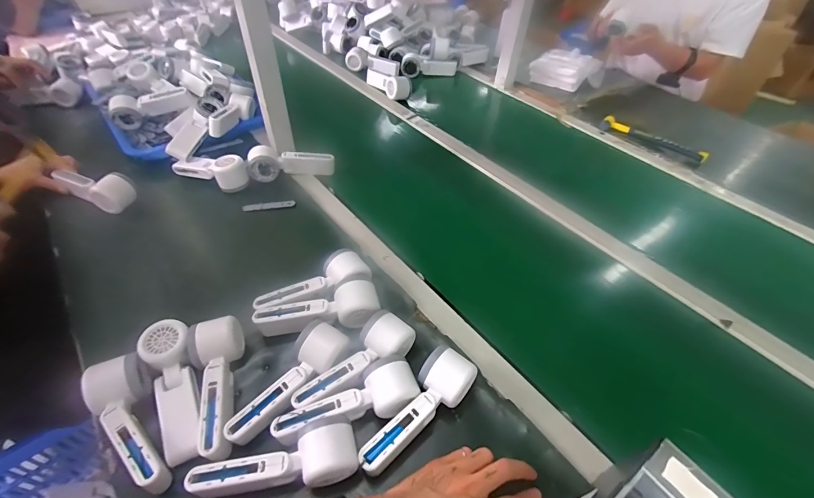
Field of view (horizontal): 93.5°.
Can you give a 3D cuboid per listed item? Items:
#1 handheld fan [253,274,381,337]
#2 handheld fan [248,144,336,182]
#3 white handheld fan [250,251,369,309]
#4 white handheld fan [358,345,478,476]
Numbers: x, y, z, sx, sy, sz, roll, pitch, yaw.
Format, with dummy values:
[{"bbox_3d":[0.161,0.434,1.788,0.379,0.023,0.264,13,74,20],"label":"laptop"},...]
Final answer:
[{"bbox_3d":[-0.125,0.086,0.541,0.171,0.048,0.065,-7,47,-10],"label":"handheld fan"},{"bbox_3d":[-0.244,-0.183,0.808,0.175,0.060,0.064,-6,45,-27],"label":"handheld fan"},{"bbox_3d":[-0.138,0.057,0.569,0.172,0.056,0.061,-21,51,-21],"label":"white handheld fan"},{"bbox_3d":[0.015,0.191,0.442,0.055,0.053,0.159,31,52,24],"label":"white handheld fan"}]

